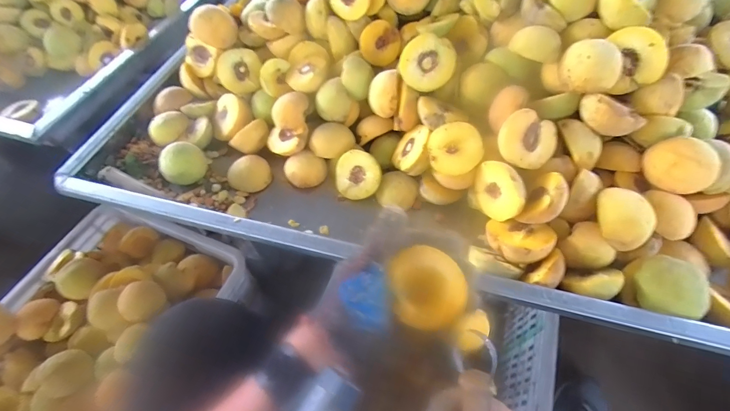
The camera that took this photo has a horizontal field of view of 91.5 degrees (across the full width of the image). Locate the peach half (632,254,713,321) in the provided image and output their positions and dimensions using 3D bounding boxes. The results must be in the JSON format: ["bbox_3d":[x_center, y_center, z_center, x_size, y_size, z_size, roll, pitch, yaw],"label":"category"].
[{"bbox_3d":[0.323,0.090,0.380,0.061,0.037,0.070,-25,57,-13],"label":"peach half"}]

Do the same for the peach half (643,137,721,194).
[{"bbox_3d":[0.360,-0.045,0.408,0.063,0.063,0.029,-10,4,42],"label":"peach half"}]

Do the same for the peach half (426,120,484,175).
[{"bbox_3d":[0.118,-0.071,0.461,0.064,0.036,0.065,-11,85,22],"label":"peach half"}]

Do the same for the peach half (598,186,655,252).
[{"bbox_3d":[0.286,0.014,0.390,0.055,0.025,0.067,-18,87,14],"label":"peach half"}]

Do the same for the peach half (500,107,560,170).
[{"bbox_3d":[0.196,-0.078,0.432,0.073,0.024,0.065,13,91,-16],"label":"peach half"}]

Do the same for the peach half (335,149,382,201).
[{"bbox_3d":[-0.007,-0.046,0.528,0.066,0.070,0.034,10,15,11],"label":"peach half"}]

